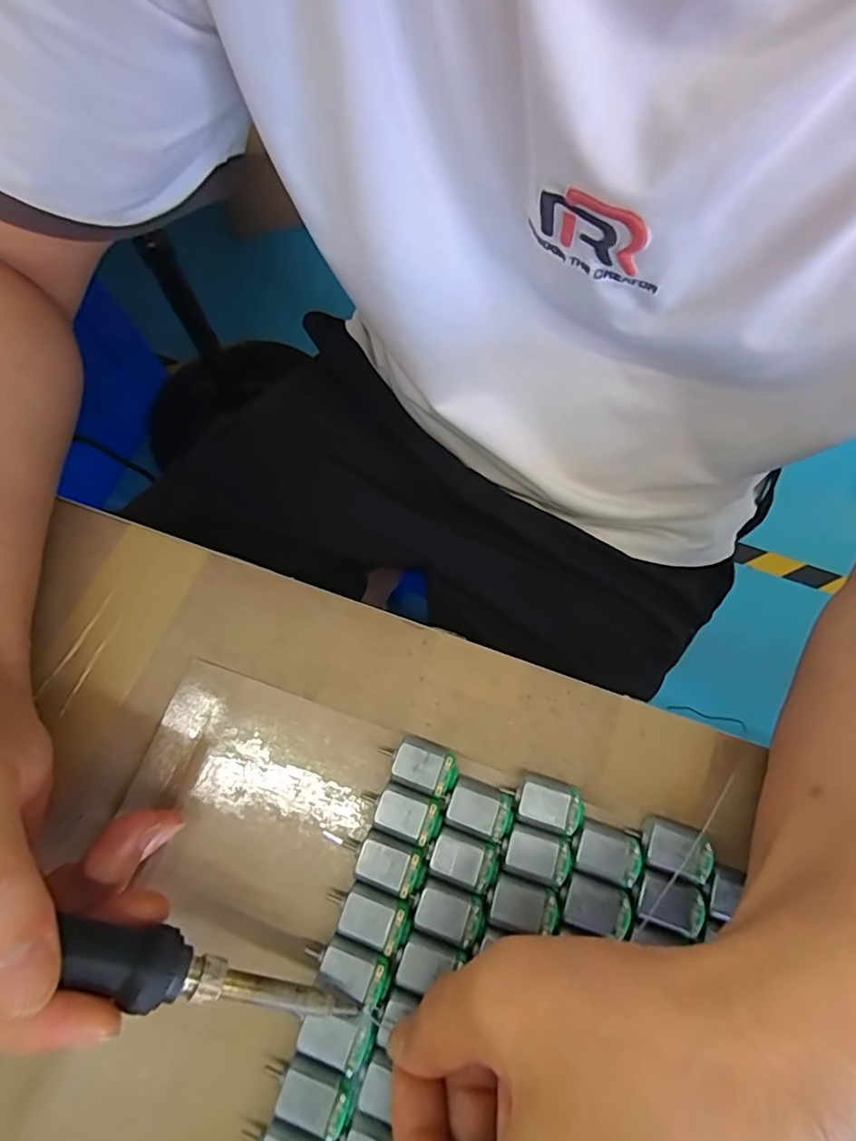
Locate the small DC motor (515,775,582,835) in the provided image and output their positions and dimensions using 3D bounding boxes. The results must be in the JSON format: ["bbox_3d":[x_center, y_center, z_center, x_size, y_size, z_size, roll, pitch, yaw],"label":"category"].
[{"bbox_3d":[0.050,0.098,0.228,0.025,0.017,0.018,17,72,5],"label":"small DC motor"}]

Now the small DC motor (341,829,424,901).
[{"bbox_3d":[-0.019,0.117,0.219,0.031,0.013,0.019,20,72,6],"label":"small DC motor"}]

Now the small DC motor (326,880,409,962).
[{"bbox_3d":[-0.023,0.135,0.214,0.032,0.015,0.020,21,72,6],"label":"small DC motor"}]

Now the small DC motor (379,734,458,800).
[{"bbox_3d":[-0.004,0.083,0.232,0.031,0.016,0.020,20,72,6],"label":"small DC motor"}]

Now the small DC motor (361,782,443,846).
[{"bbox_3d":[-0.011,0.101,0.225,0.032,0.014,0.019,18,72,5],"label":"small DC motor"}]

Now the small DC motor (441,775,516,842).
[{"bbox_3d":[0.021,0.100,0.227,0.028,0.016,0.019,18,72,5],"label":"small DC motor"}]

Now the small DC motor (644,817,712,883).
[{"bbox_3d":[0.101,0.115,0.224,0.026,0.017,0.018,18,72,5],"label":"small DC motor"}]

